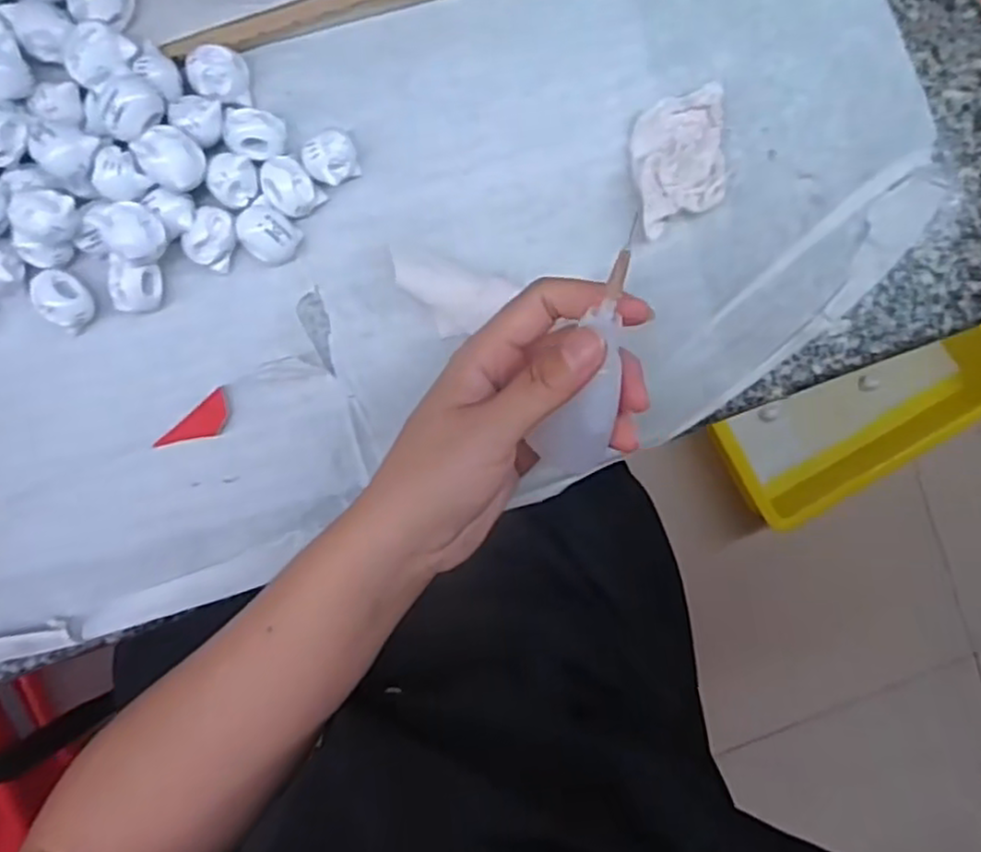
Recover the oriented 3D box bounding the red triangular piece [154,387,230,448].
[{"bbox_3d":[-0.129,0.001,0.317,0.036,0.004,0.014,-42,95,0],"label":"red triangular piece"}]

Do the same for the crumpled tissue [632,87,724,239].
[{"bbox_3d":[0.084,-0.117,0.319,0.044,0.019,0.055,-15,95,-3],"label":"crumpled tissue"}]

